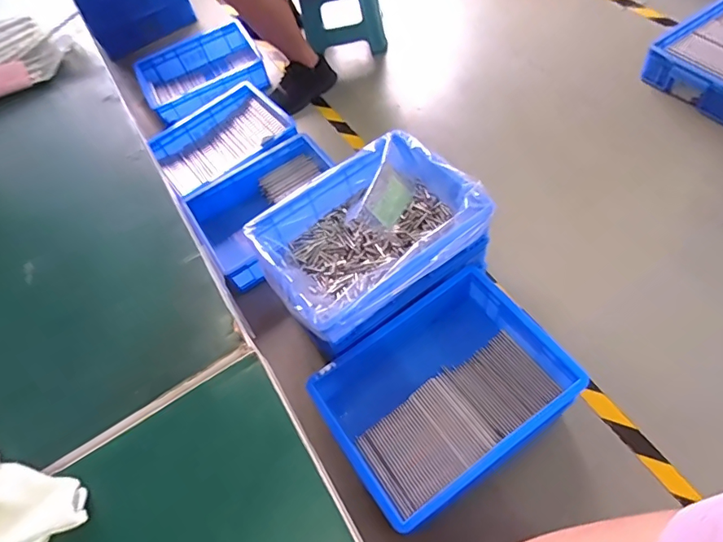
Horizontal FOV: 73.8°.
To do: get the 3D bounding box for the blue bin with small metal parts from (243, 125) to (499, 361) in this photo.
[{"bbox_3d":[0.006,-0.075,0.982,0.412,0.143,0.323,-36,60,-12],"label":"blue bin with small metal parts"}]

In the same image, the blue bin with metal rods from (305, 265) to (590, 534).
[{"bbox_3d":[0.149,0.227,0.922,0.415,0.181,0.331,-34,59,-11],"label":"blue bin with metal rods"}]

